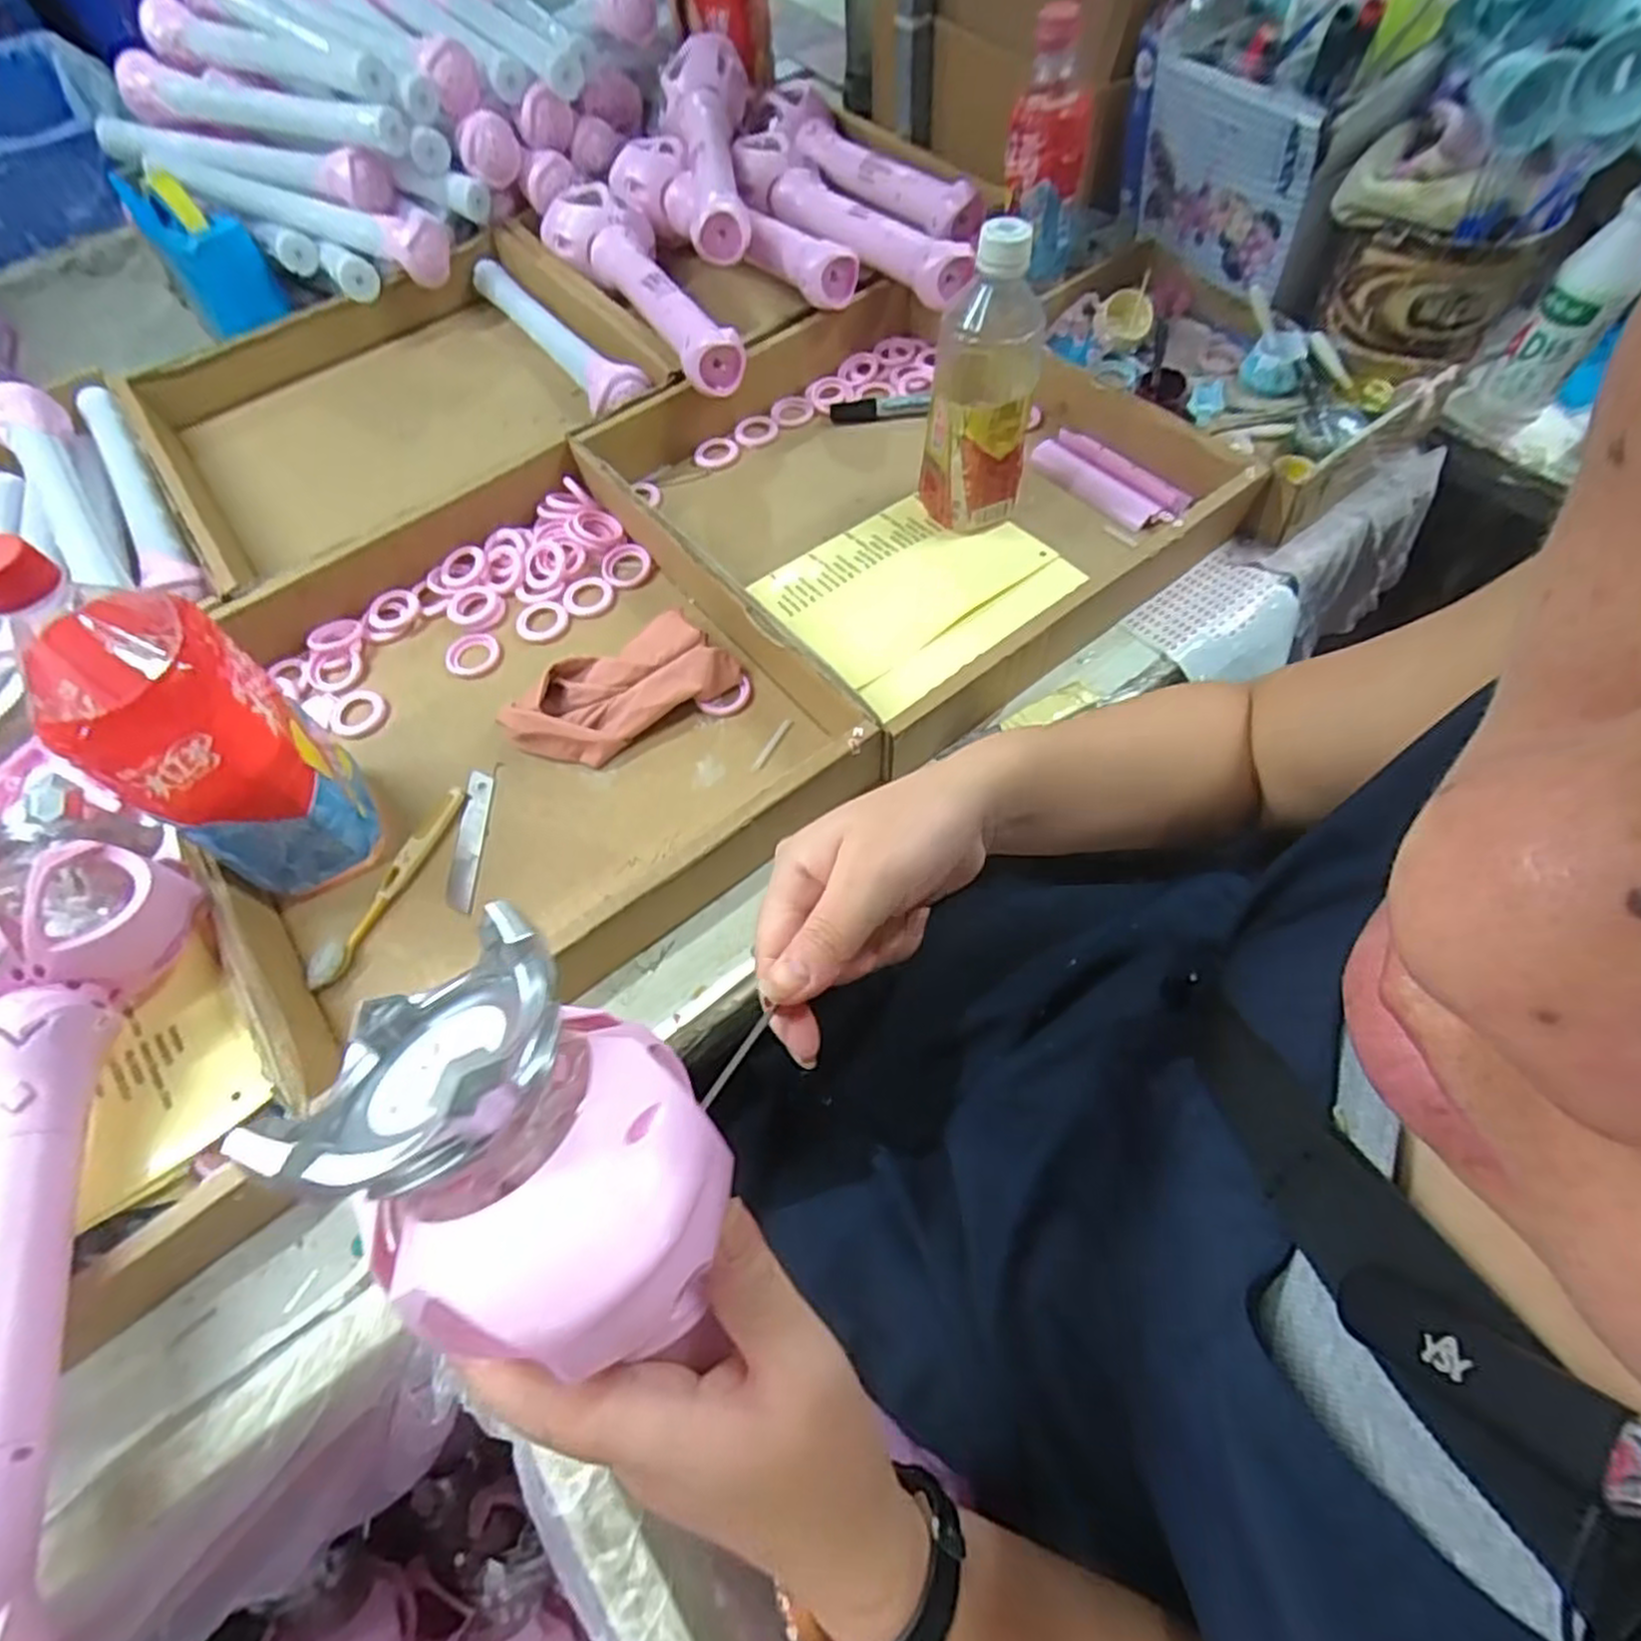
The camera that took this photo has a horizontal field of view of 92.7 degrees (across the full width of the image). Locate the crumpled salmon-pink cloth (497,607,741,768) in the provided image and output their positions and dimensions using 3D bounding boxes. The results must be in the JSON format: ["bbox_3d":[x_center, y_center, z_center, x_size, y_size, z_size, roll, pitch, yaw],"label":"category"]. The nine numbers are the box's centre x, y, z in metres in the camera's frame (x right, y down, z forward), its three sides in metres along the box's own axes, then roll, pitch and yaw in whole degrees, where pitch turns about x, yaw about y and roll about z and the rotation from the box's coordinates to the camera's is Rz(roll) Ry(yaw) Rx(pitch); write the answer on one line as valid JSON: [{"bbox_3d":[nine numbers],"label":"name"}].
[{"bbox_3d":[-0.132,-0.084,0.517,0.143,0.028,0.069,-32,64,-13],"label":"crumpled salmon-pink cloth"}]

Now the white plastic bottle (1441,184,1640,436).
[{"bbox_3d":[0.528,-0.359,0.556,0.056,0.149,0.051,40,71,22],"label":"white plastic bottle"}]

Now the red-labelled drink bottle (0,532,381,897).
[{"bbox_3d":[-0.320,-0.049,0.400,0.096,0.205,0.083,40,71,22],"label":"red-labelled drink bottle"}]

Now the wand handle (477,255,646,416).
[{"bbox_3d":[-0.240,-0.437,0.705,0.048,0.046,0.309,-33,64,-14],"label":"wand handle"}]

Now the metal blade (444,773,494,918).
[{"bbox_3d":[-0.216,0.011,0.483,0.017,0.004,0.097,-1,61,-7],"label":"metal blade"}]

